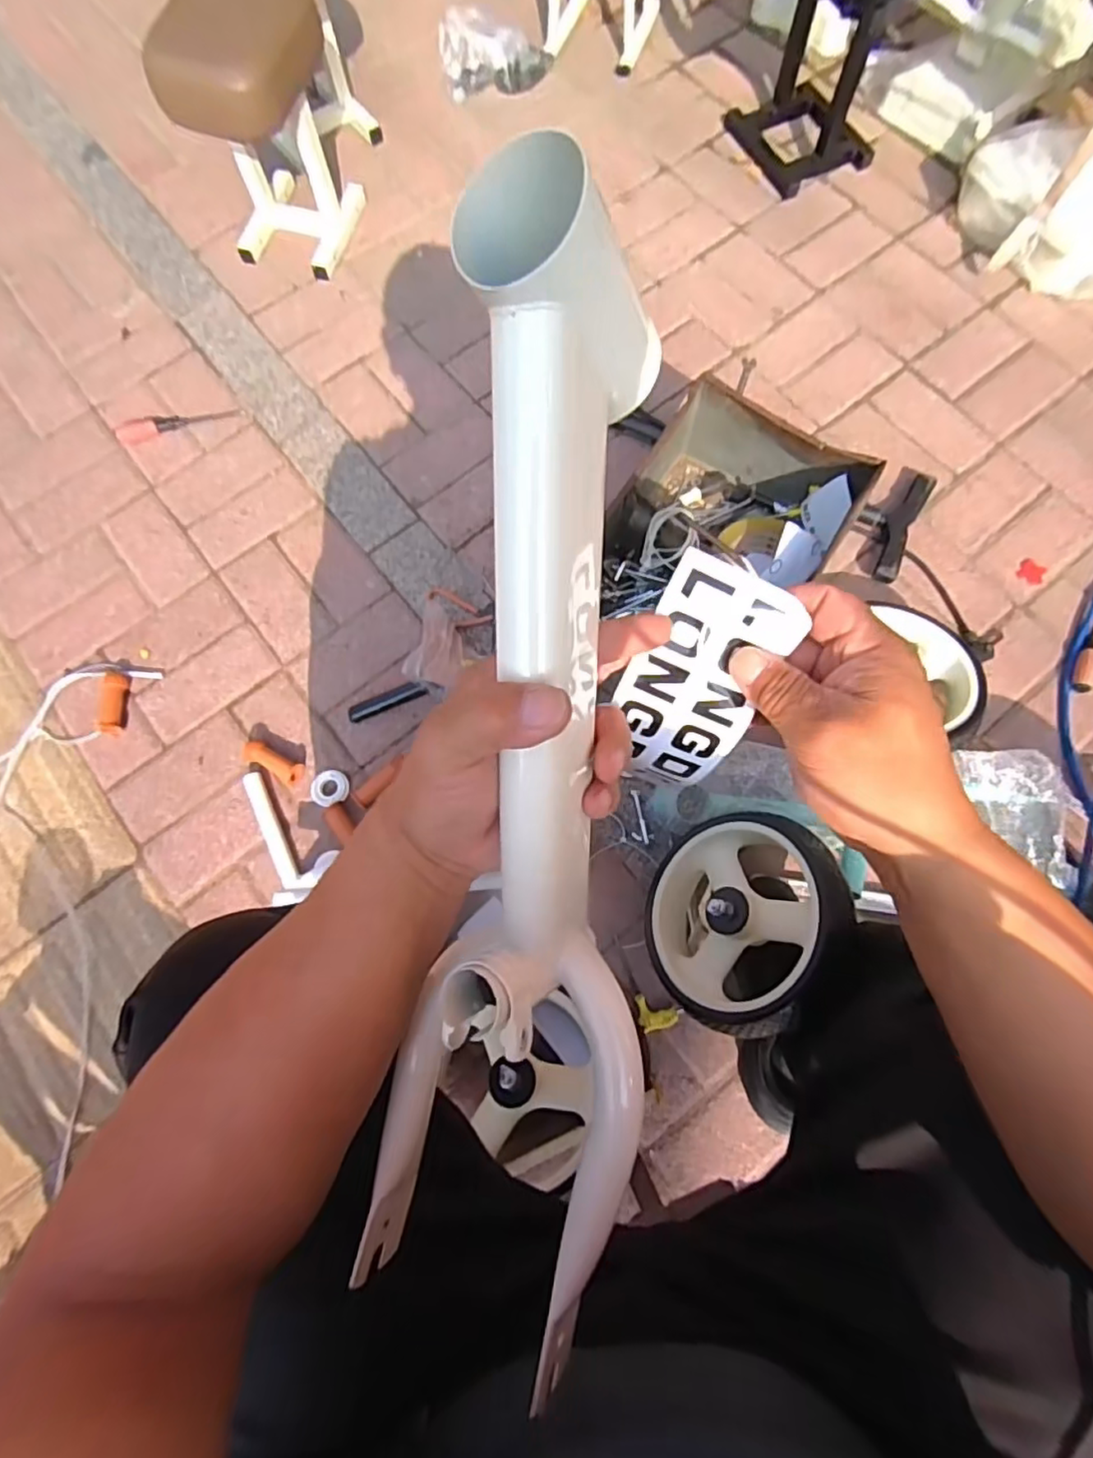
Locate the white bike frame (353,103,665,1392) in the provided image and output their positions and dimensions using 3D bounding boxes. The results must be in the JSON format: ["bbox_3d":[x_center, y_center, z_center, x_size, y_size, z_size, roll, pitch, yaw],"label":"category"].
[{"bbox_3d":[-0.008,0.038,0.266,0.107,0.079,0.450,4,101,3],"label":"white bike frame"}]

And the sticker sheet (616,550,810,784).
[{"bbox_3d":[0.077,-0.023,0.325,0.068,0.016,0.122,22,114,-4],"label":"sticker sheet"}]

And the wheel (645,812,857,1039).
[{"bbox_3d":[0.223,0.207,0.698,0.236,0.057,0.237,-29,47,36],"label":"wheel"}]

